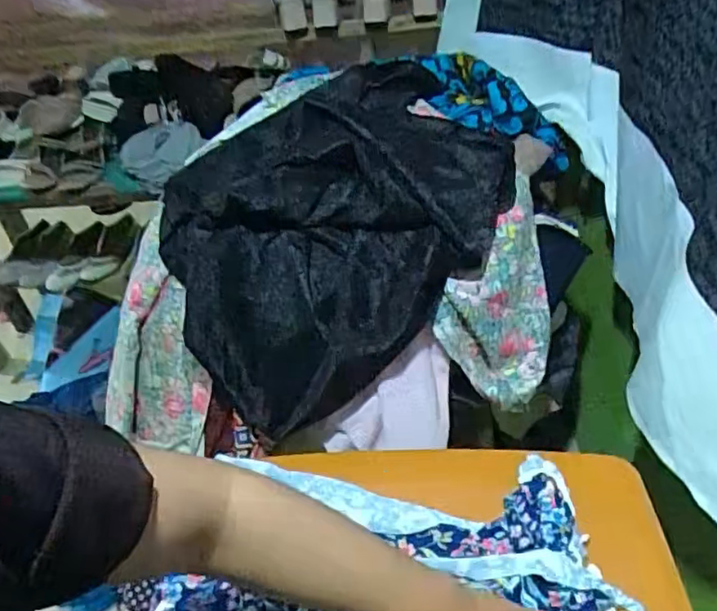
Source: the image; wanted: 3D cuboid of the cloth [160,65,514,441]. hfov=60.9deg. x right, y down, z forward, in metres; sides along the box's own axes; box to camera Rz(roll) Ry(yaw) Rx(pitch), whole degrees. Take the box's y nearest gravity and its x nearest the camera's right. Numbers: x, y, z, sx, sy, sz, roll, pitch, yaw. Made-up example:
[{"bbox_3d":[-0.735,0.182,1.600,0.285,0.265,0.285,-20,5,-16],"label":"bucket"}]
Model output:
[{"bbox_3d":[-0.035,-0.095,0.818,0.458,0.105,0.374,-34,83,11],"label":"cloth"}]

